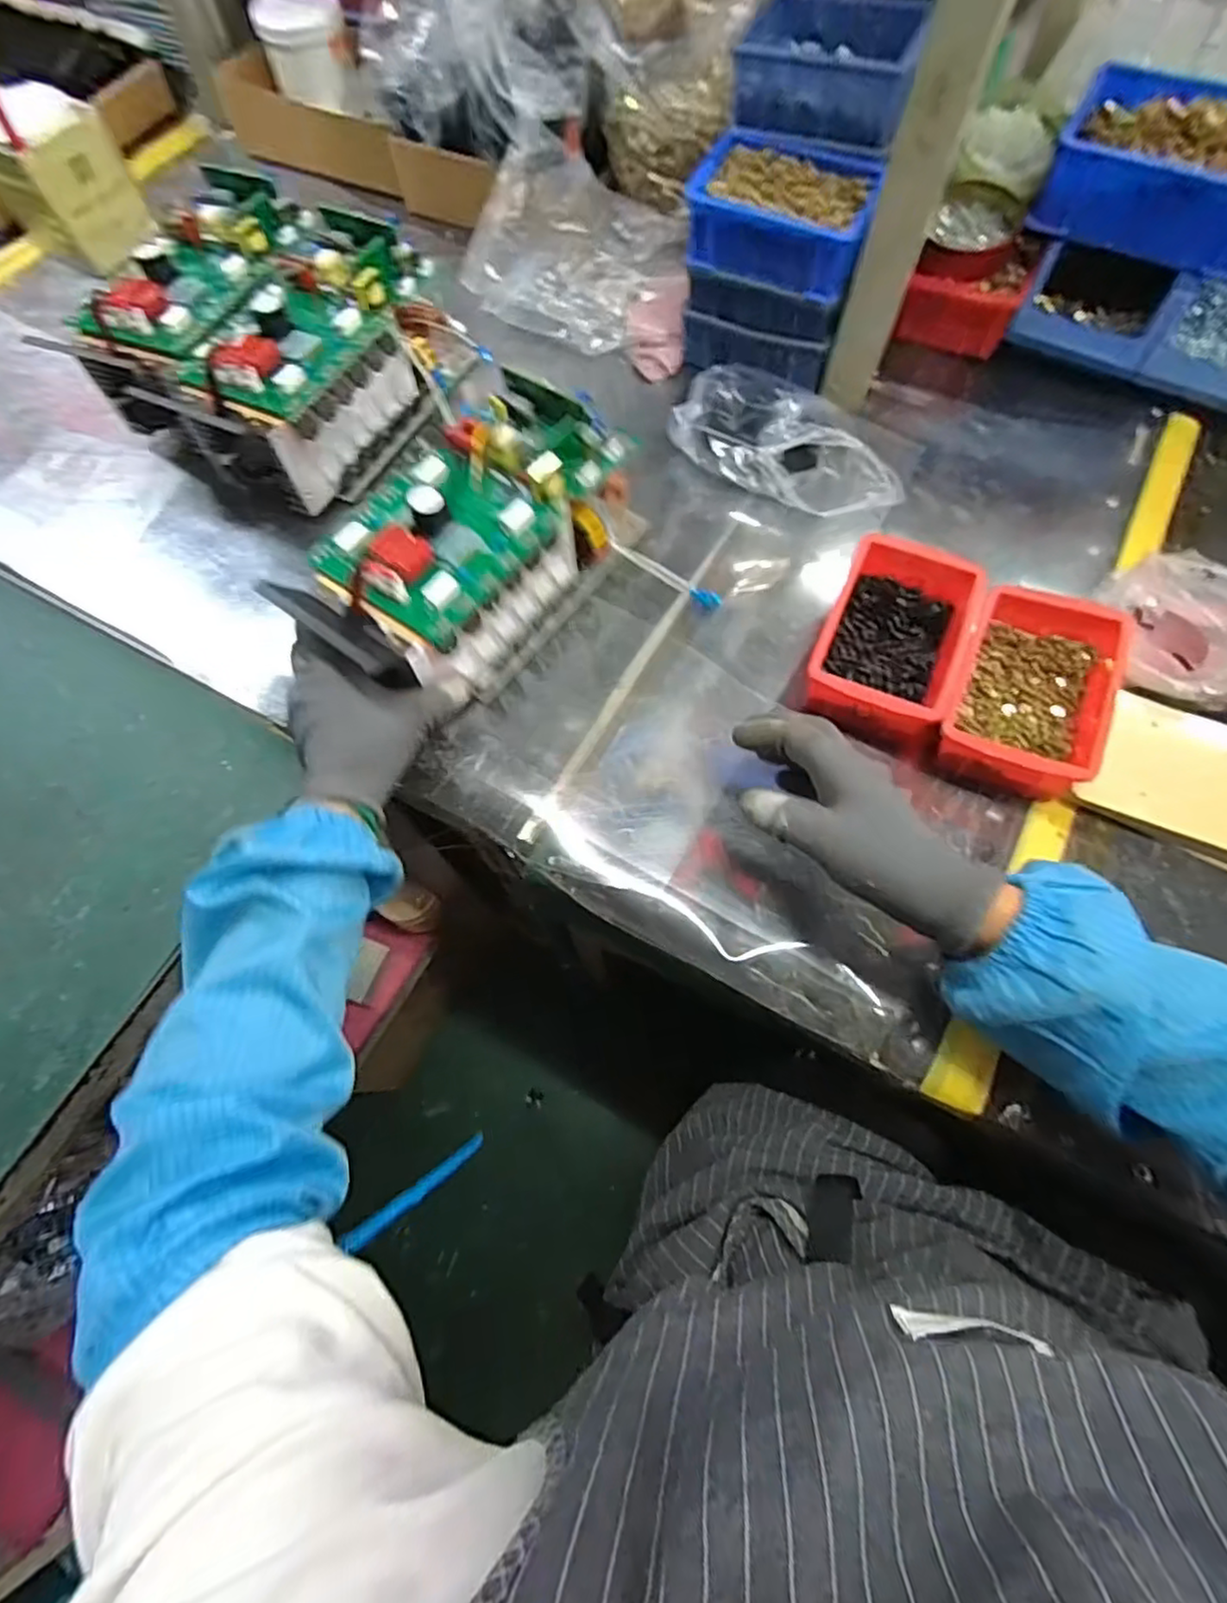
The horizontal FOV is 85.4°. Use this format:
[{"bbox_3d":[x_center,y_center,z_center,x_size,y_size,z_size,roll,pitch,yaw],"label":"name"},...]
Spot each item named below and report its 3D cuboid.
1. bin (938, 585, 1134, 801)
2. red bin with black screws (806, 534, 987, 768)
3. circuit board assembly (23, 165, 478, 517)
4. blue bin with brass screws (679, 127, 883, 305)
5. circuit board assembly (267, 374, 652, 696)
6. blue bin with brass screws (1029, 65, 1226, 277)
[{"bbox_3d":[0.297,-0.083,0.474,0.097,0.047,0.154,25,70,12],"label":"bin"},{"bbox_3d":[0.210,-0.122,0.506,0.099,0.051,0.147,21,70,10],"label":"red bin with black screws"},{"bbox_3d":[-0.307,-0.407,0.604,0.233,0.128,0.259,26,69,12],"label":"circuit board assembly"},{"bbox_3d":[0.143,-0.491,0.559,0.154,0.061,0.096,28,70,13],"label":"blue bin with brass screws"},{"bbox_3d":[-0.105,-0.193,0.499,0.124,0.119,0.256,34,74,13],"label":"circuit board assembly"},{"bbox_3d":[0.488,-0.548,0.576,0.194,0.062,0.145,26,69,12],"label":"blue bin with brass screws"}]

